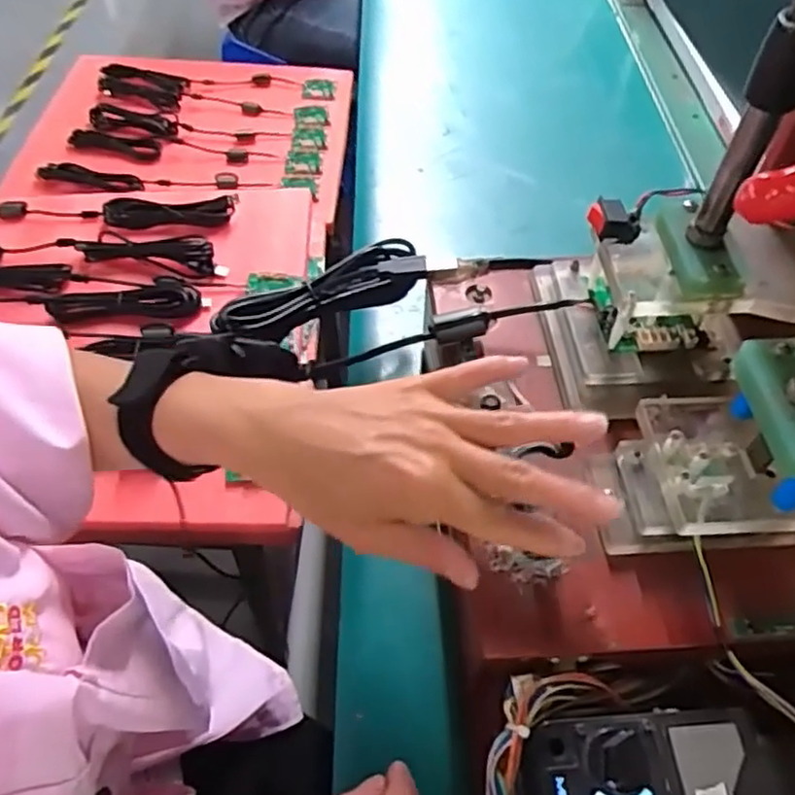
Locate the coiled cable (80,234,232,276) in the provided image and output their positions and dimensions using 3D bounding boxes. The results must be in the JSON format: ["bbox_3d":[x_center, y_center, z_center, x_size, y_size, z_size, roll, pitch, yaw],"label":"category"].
[{"bbox_3d":[-0.266,-0.161,0.747,0.158,0.022,0.036,5,53,2],"label":"coiled cable"}]

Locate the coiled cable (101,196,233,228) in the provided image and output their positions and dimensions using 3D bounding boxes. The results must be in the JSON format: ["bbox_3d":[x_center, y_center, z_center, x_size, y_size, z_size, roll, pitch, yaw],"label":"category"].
[{"bbox_3d":[-0.264,-0.212,0.778,0.147,0.022,0.030,-4,53,-4],"label":"coiled cable"}]

